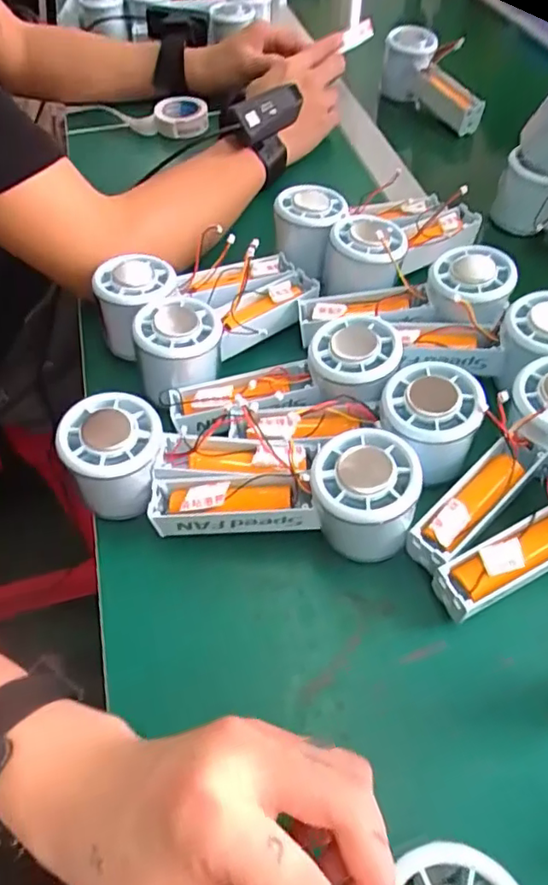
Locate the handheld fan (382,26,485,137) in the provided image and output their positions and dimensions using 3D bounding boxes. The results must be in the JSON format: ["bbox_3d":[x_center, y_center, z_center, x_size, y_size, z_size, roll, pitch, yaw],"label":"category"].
[{"bbox_3d":[0.171,-0.409,0.638,0.052,0.072,0.157,-15,54,-11],"label":"handheld fan"}]

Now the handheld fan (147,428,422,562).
[{"bbox_3d":[0.008,0.037,0.331,0.152,0.059,0.055,-7,52,15],"label":"handheld fan"}]

